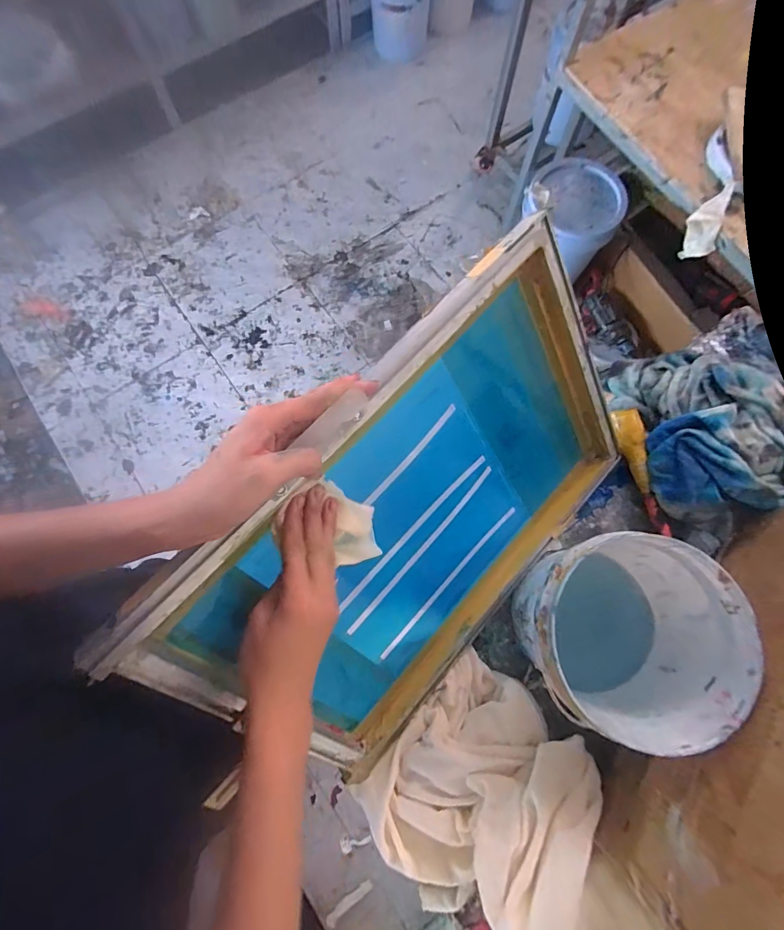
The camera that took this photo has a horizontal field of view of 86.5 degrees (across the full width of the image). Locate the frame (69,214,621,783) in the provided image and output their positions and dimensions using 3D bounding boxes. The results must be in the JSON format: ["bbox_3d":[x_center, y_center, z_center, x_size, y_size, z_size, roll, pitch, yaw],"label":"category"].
[{"bbox_3d":[0.047,0.064,0.495,0.593,0.390,0.059,-46,37,-13],"label":"frame"}]

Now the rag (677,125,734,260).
[{"bbox_3d":[0.740,-0.626,0.978,0.074,0.110,0.271,17,76,4],"label":"rag"}]

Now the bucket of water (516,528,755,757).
[{"bbox_3d":[0.275,0.209,0.548,0.211,0.235,0.208,0,75,0],"label":"bucket of water"}]

